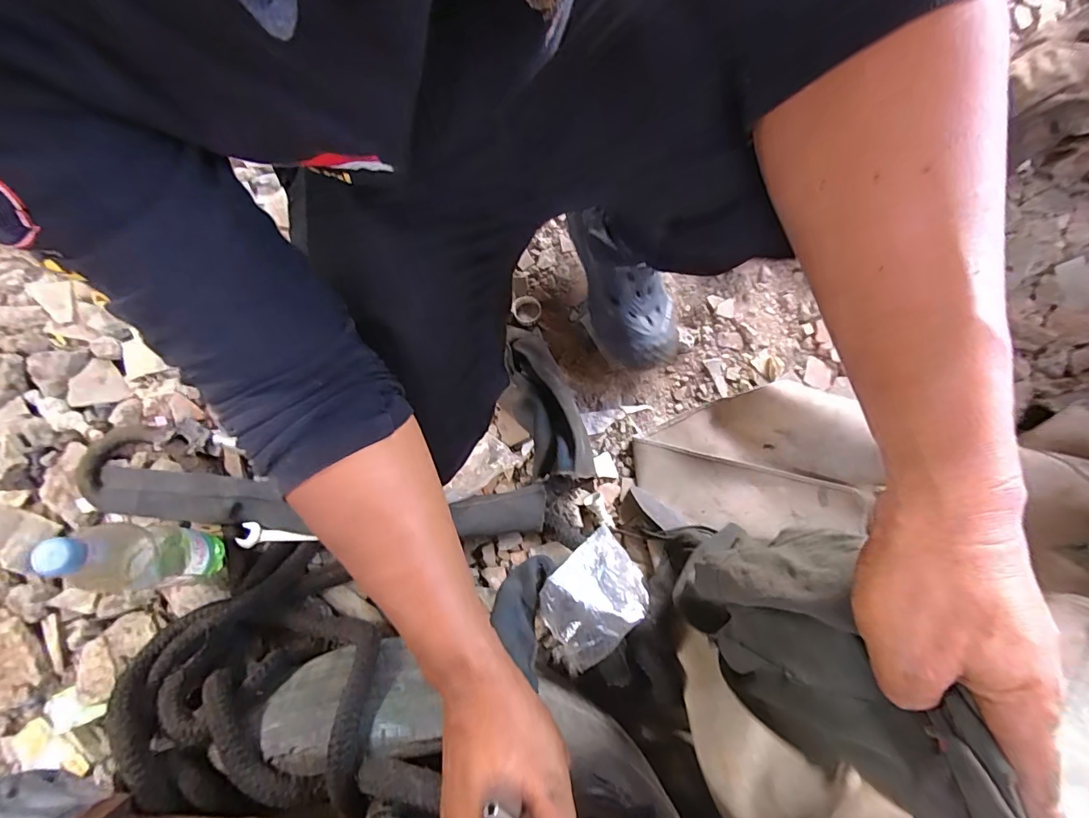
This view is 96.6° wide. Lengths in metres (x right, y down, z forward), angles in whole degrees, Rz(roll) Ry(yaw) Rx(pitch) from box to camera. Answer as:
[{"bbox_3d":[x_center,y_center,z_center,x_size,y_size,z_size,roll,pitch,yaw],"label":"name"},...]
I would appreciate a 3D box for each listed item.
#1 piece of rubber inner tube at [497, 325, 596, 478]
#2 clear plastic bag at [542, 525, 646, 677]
[{"bbox_3d":[-0.008,-0.009,0.659,0.088,0.062,0.221,-18,77,-5],"label":"piece of rubber inner tube"},{"bbox_3d":[0.053,0.211,0.546,0.129,0.065,0.096,-39,80,-9],"label":"clear plastic bag"}]

